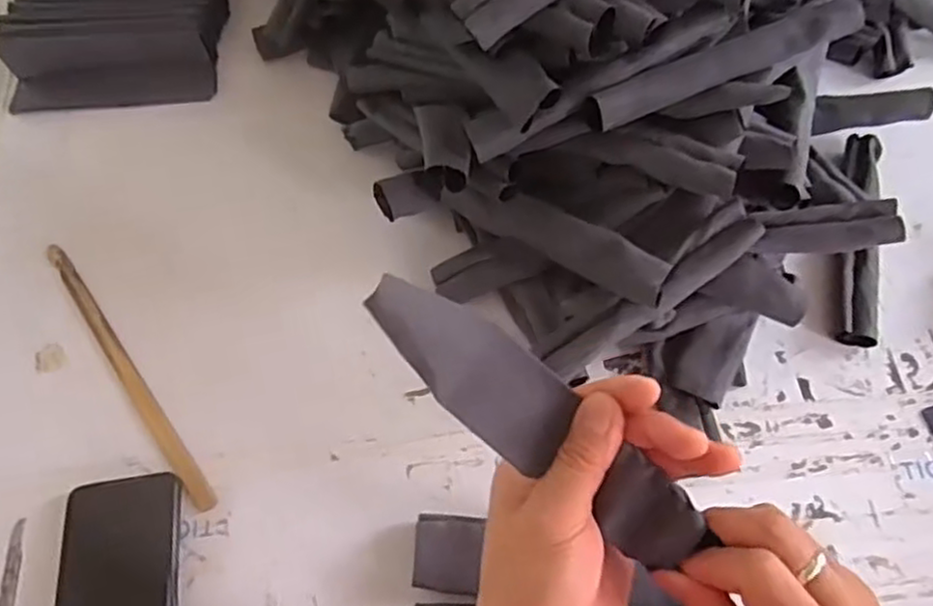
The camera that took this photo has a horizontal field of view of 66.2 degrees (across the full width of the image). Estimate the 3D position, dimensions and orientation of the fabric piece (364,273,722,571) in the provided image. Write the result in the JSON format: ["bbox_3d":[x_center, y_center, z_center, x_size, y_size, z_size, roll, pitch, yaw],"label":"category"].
[{"bbox_3d":[0.030,0.049,0.313,0.171,0.017,0.041,40,72,-2],"label":"fabric piece"}]

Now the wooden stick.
[{"bbox_3d":[-0.262,0.051,0.550,0.016,0.007,0.260,-36,69,-13],"label":"wooden stick"}]

